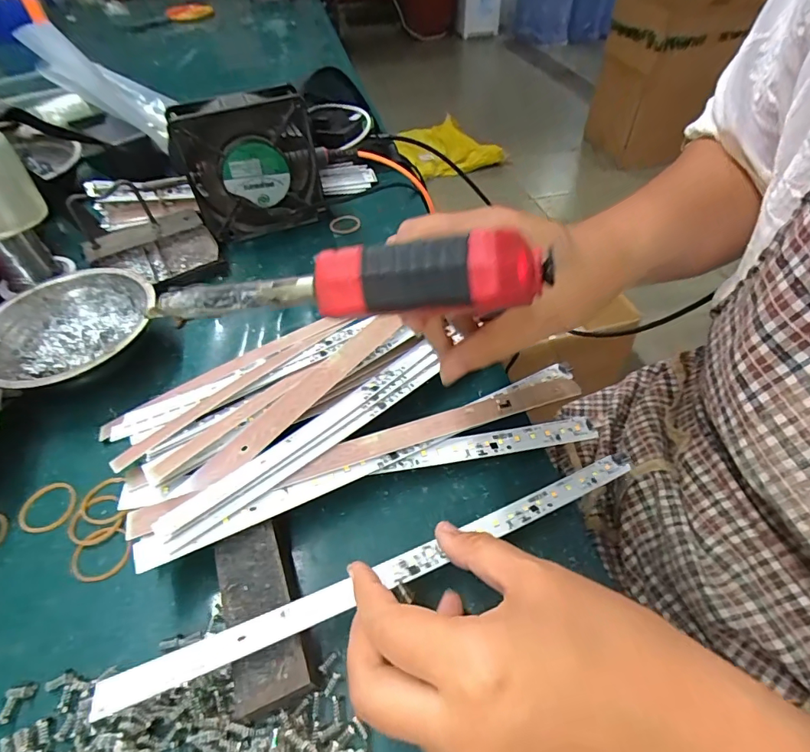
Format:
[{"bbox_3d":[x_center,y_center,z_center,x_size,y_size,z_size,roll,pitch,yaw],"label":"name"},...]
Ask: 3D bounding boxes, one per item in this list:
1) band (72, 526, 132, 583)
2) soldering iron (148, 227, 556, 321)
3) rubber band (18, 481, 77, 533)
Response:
[{"bbox_3d":[-0.173,0.101,0.261,0.031,0.004,0.030,-1,49,1],"label":"band"},{"bbox_3d":[-0.034,-0.038,0.200,0.175,0.033,0.030,-2,48,19],"label":"soldering iron"},{"bbox_3d":[-0.222,0.082,0.285,0.031,0.004,0.035,-32,55,-23],"label":"rubber band"}]

